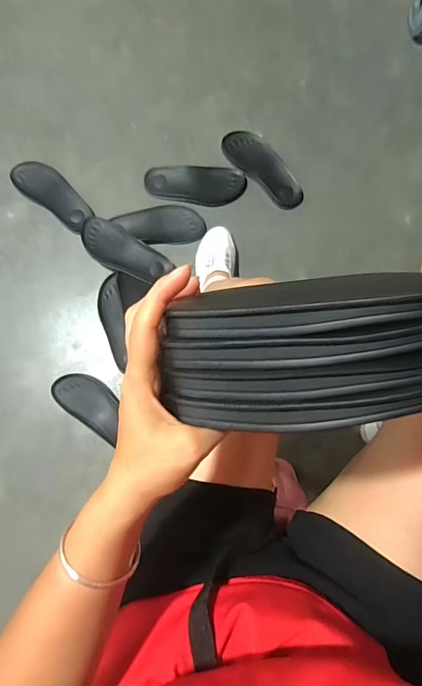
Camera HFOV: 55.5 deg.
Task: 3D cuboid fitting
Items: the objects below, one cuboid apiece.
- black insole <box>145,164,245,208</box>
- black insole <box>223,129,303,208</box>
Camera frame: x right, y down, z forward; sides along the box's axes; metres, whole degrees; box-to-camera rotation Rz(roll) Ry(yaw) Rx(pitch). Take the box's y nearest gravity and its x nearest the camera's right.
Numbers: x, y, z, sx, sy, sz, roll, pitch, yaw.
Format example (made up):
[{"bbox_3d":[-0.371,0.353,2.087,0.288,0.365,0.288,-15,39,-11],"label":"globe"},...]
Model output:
[{"bbox_3d":[-0.036,-0.385,0.958,0.233,0.025,0.099,5,81,0],"label":"black insole"},{"bbox_3d":[0.128,-0.419,0.963,0.092,0.014,0.234,-41,84,-7],"label":"black insole"}]

